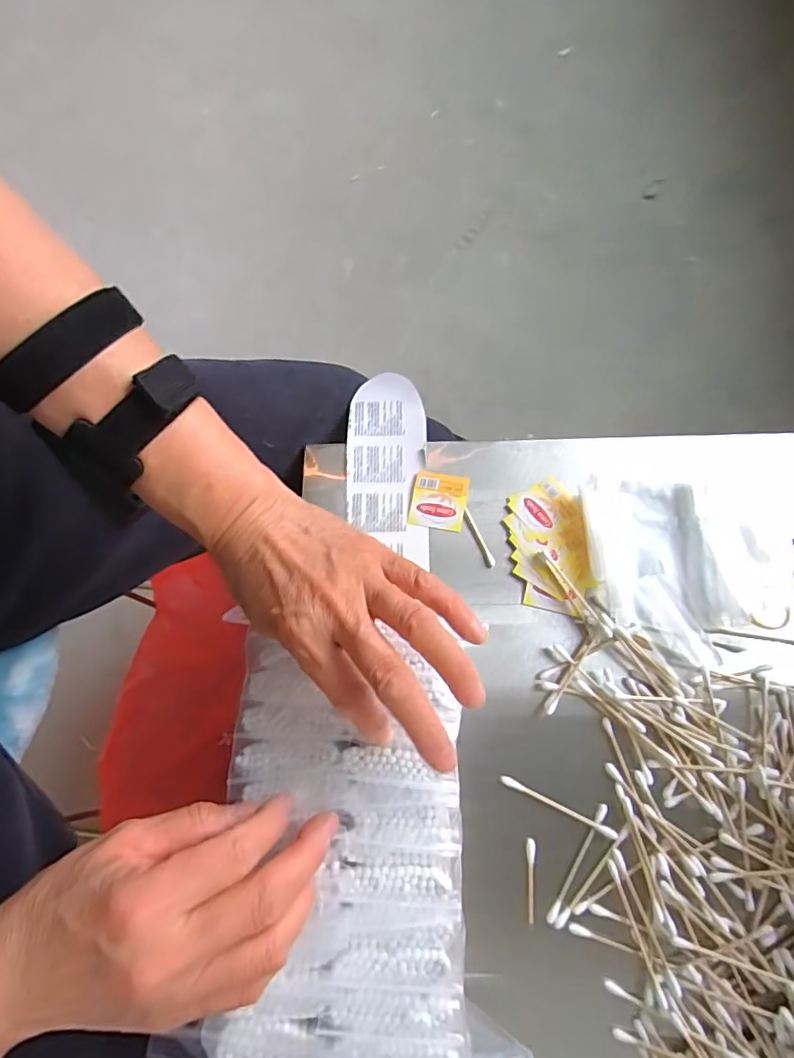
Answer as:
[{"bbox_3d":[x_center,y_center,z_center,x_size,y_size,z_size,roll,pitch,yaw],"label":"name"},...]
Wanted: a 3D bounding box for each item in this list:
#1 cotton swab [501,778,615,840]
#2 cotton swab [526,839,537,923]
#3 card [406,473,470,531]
[{"bbox_3d":[0.099,0.172,0.352,0.073,0.005,0.006,24,74,9],"label":"cotton swab"},{"bbox_3d":[0.081,0.209,0.338,0.006,0.004,0.044,1,71,2],"label":"cotton swab"},{"bbox_3d":[0.031,-0.021,0.426,0.040,0.005,0.042,9,72,5],"label":"card"}]

